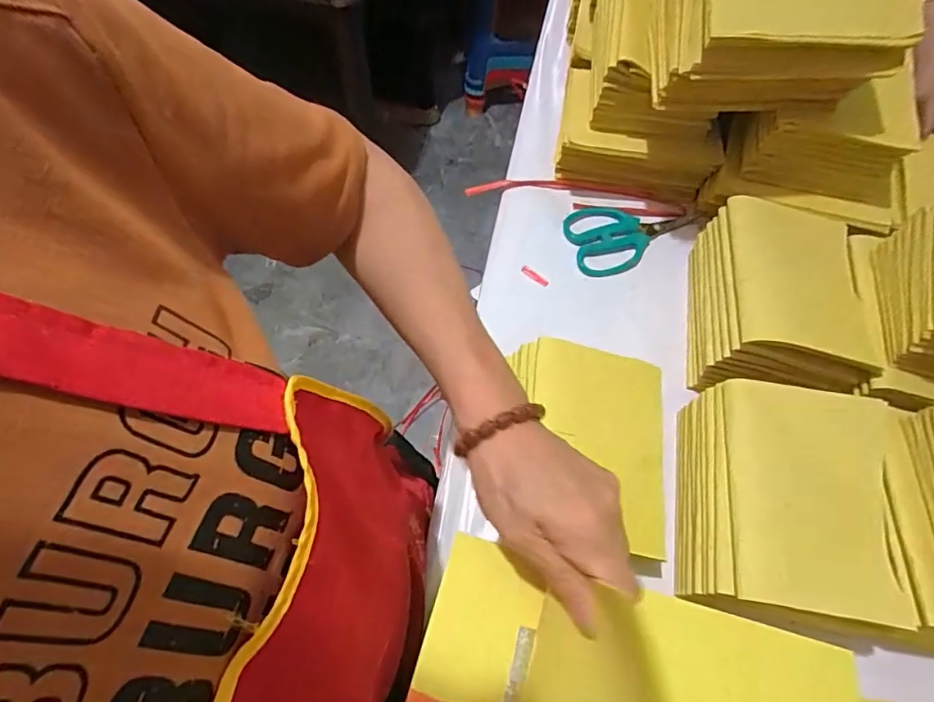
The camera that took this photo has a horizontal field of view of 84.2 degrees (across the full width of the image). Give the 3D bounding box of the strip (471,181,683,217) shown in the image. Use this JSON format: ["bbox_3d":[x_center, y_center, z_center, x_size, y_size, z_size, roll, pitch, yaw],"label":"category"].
[{"bbox_3d":[0.124,-0.176,0.592,0.243,0.014,0.041,9,65,3],"label":"strip"}]

